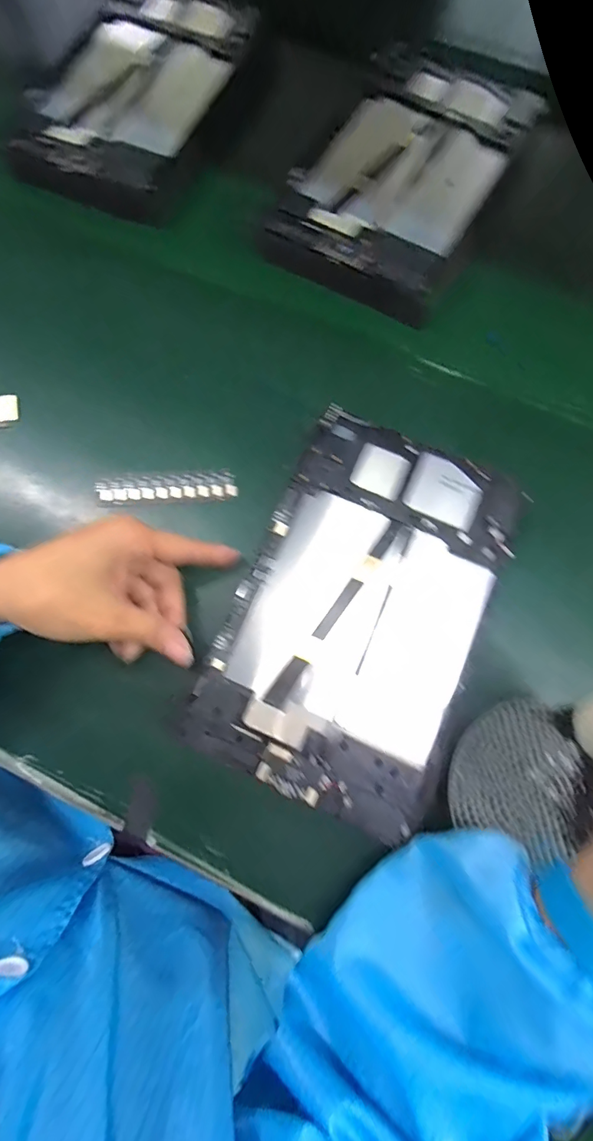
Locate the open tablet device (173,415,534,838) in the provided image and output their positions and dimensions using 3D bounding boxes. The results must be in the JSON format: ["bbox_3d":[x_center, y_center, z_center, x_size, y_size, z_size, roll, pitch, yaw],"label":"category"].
[{"bbox_3d":[0.042,0.024,0.278,0.151,0.011,0.230,24,78,7],"label":"open tablet device"}]

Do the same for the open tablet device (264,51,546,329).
[{"bbox_3d":[0.088,-0.331,0.372,0.145,0.027,0.235,28,78,9],"label":"open tablet device"}]

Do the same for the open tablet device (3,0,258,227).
[{"bbox_3d":[-0.141,-0.441,0.399,0.147,0.024,0.254,22,78,6],"label":"open tablet device"}]

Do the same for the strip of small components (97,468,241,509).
[{"bbox_3d":[-0.094,-0.060,0.320,0.097,0.007,0.023,-3,76,0],"label":"strip of small components"}]

